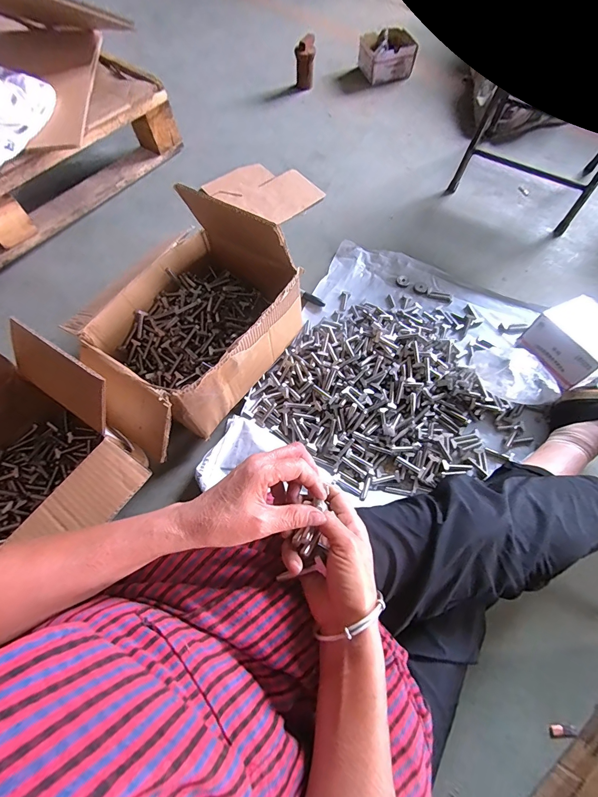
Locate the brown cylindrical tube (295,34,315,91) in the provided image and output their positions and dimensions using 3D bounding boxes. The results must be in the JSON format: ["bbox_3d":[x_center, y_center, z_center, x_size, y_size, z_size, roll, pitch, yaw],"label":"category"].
[{"bbox_3d":[0.021,-1.127,1.175,0.064,0.119,0.055,-2,65,1],"label":"brown cylindrical tube"}]

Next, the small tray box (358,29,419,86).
[{"bbox_3d":[0.301,-1.194,1.220,0.178,0.086,0.153,-11,65,-4],"label":"small tray box"}]

